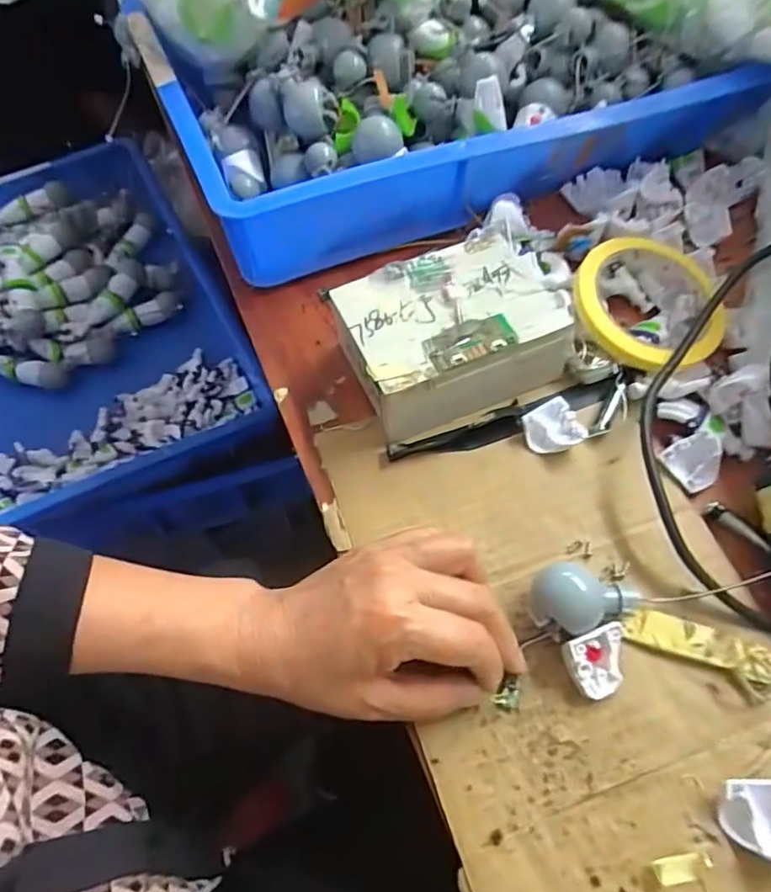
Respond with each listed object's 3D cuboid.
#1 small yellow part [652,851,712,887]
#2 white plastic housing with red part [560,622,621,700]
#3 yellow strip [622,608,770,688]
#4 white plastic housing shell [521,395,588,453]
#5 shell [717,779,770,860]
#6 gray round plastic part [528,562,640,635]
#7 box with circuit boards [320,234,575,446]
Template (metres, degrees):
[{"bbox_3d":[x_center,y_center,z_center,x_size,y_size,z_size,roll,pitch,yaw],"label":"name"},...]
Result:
[{"bbox_3d":[0.130,0.185,0.264,0.024,0.004,0.010,-9,60,-3],"label":"small yellow part"},{"bbox_3d":[0.106,0.107,0.302,0.030,0.011,0.032,-20,94,-11],"label":"white plastic housing with red part"},{"bbox_3d":[0.158,0.100,0.307,0.069,0.009,0.020,20,63,14],"label":"yellow strip"},{"bbox_3d":[0.100,-0.010,0.365,0.030,0.017,0.031,-18,61,-8],"label":"white plastic housing shell"},{"bbox_3d":[0.165,0.165,0.265,0.028,0.018,0.031,-2,60,1],"label":"shell"},{"bbox_3d":[0.100,0.082,0.310,0.052,0.028,0.032,11,61,9],"label":"gray round plastic part"},{"bbox_3d":[0.041,-0.074,0.386,0.134,0.056,0.108,-18,61,-8],"label":"box with circuit boards"}]

